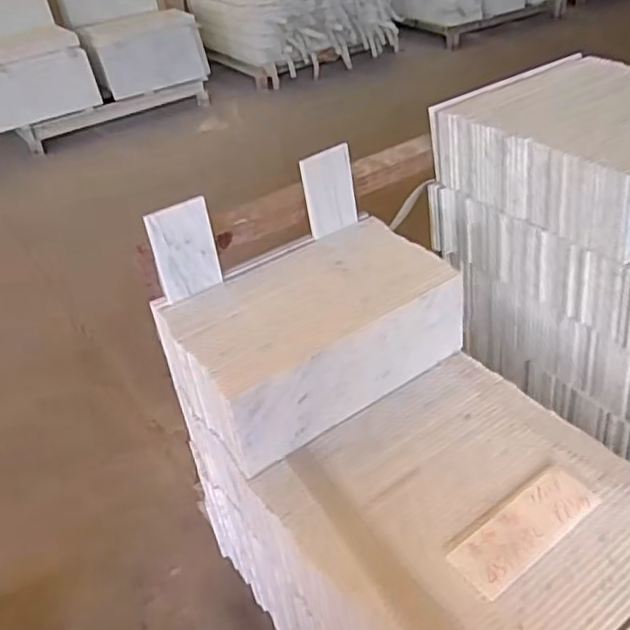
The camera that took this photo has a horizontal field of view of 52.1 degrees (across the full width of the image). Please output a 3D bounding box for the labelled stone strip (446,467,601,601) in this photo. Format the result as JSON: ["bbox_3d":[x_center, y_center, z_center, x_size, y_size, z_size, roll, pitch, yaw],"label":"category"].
[{"bbox_3d":[0.284,0.282,0.865,0.228,0.018,0.079,-28,42,-26],"label":"labelled stone strip"}]

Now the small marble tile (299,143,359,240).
[{"bbox_3d":[0.029,-0.222,1.160,0.097,0.152,0.016,-21,32,-17],"label":"small marble tile"}]

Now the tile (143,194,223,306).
[{"bbox_3d":[-0.207,-0.103,1.037,0.102,0.157,0.012,-26,37,-26],"label":"tile"}]

